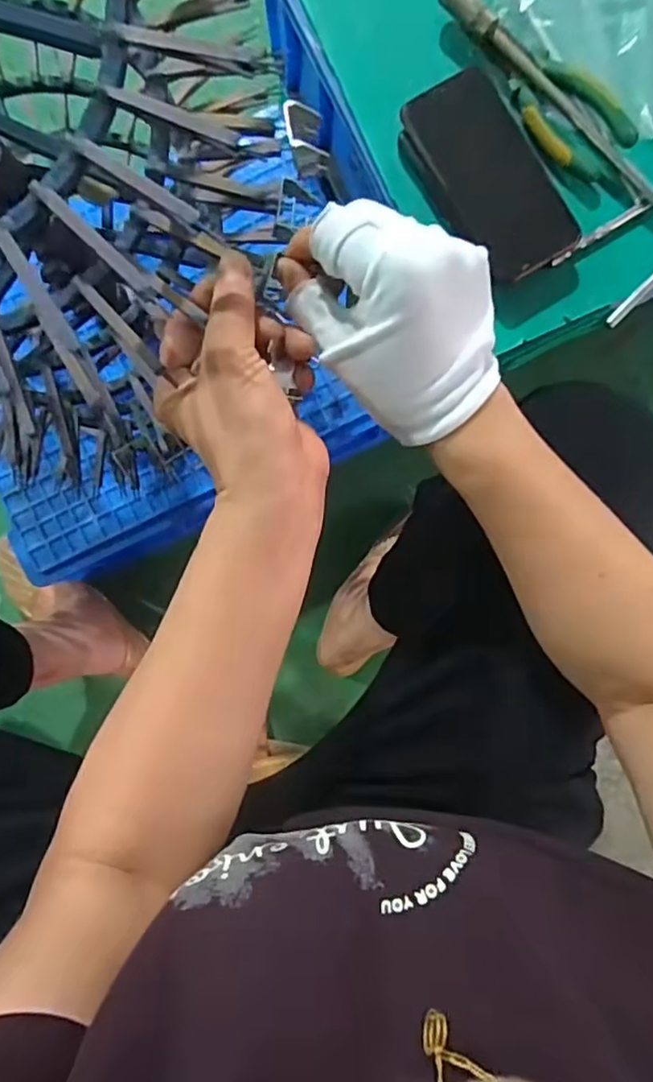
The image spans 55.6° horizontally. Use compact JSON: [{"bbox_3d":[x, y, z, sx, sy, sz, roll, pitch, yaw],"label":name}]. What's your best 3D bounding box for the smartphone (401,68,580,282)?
[{"bbox_3d":[0.131,-0.289,0.494,0.069,0.010,0.157,-34,102,17],"label":"smartphone"}]

